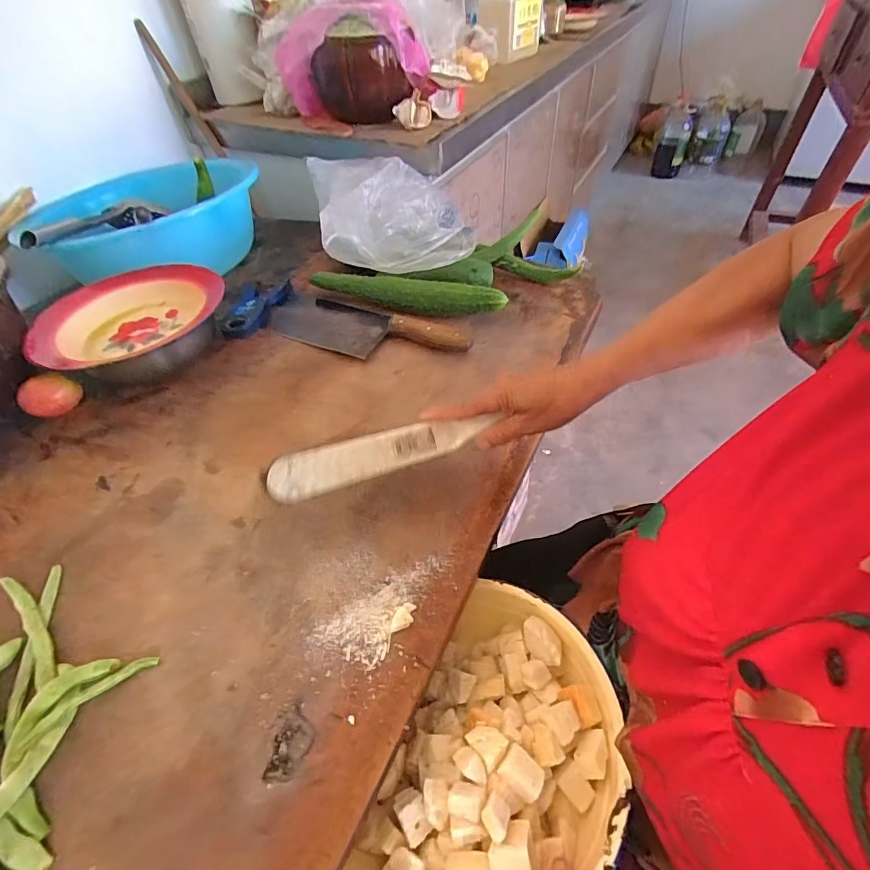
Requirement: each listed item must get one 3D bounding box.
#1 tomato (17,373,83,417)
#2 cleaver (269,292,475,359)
[{"bbox_3d":[-0.466,-0.046,0.552,0.044,0.044,0.059,32,57,25],"label":"tomato"},{"bbox_3d":[-0.108,-0.154,0.647,0.317,0.026,0.103,21,53,18],"label":"cleaver"}]

